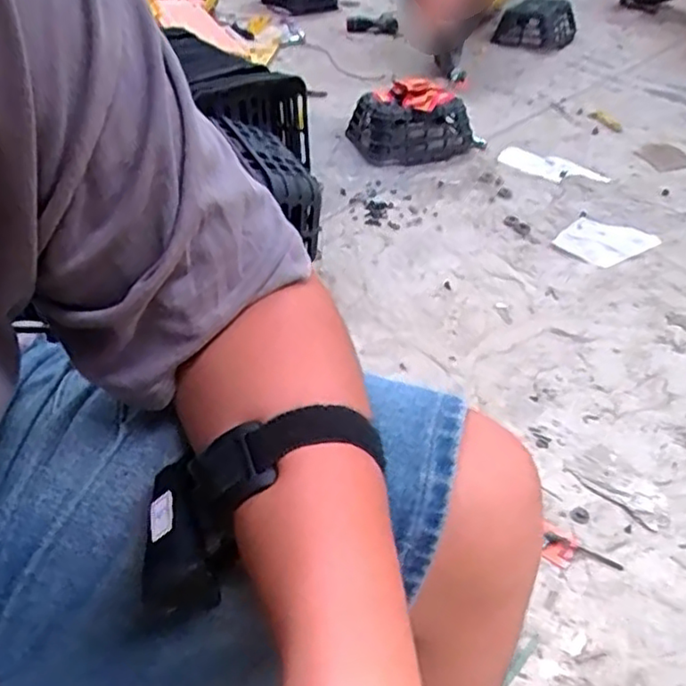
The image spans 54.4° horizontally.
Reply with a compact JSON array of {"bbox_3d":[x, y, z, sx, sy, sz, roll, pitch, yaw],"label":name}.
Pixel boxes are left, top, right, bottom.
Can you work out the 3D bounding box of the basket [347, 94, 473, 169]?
[{"bbox_3d":[0.188,-0.575,1.792,0.294,0.132,0.202,-11,42,-14],"label":"basket"}]

